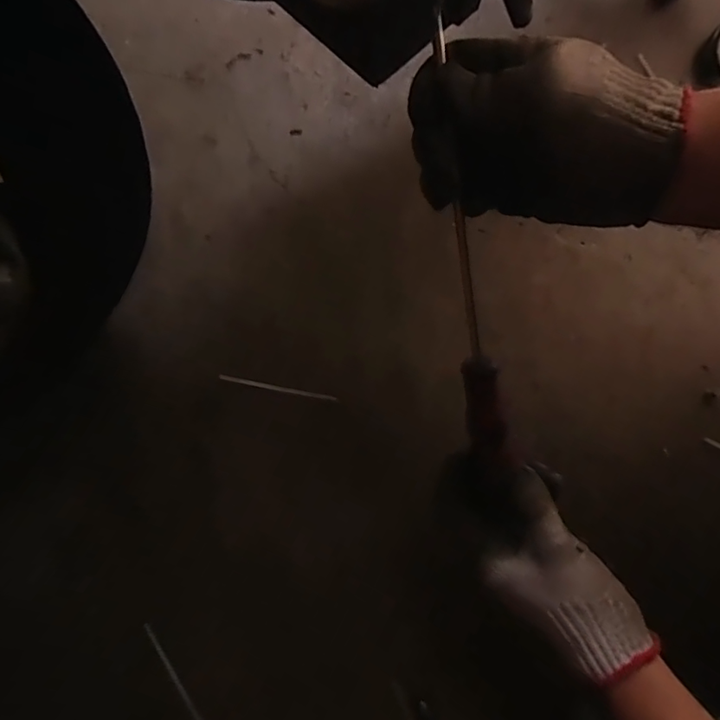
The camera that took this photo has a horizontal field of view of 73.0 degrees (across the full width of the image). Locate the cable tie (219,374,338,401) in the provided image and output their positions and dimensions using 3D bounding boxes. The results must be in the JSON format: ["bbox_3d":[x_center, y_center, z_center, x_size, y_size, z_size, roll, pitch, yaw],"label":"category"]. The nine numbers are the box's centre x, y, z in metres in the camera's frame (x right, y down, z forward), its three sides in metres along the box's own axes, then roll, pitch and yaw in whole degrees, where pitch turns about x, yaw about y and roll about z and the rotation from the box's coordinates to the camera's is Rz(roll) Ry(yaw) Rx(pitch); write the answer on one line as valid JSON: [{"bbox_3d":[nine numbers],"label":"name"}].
[{"bbox_3d":[-0.074,0.025,0.439,0.105,0.007,0.005,10,73,1],"label":"cable tie"}]

